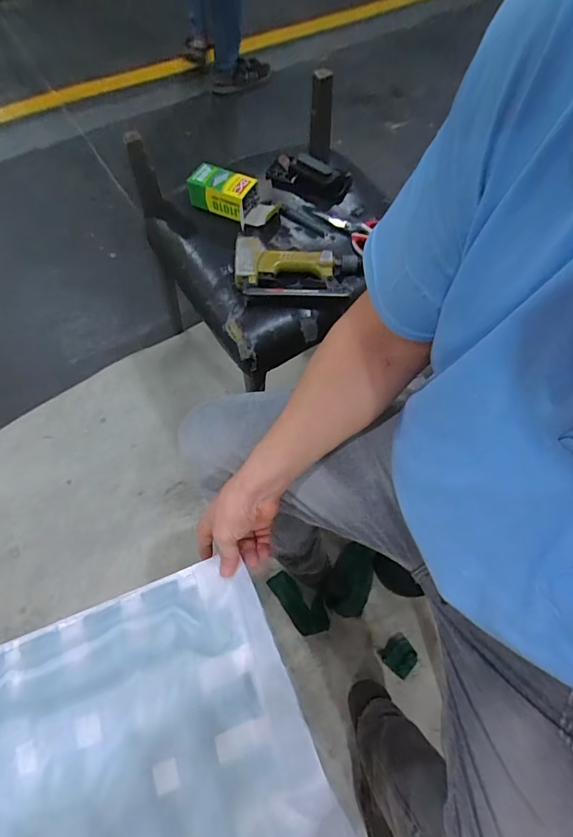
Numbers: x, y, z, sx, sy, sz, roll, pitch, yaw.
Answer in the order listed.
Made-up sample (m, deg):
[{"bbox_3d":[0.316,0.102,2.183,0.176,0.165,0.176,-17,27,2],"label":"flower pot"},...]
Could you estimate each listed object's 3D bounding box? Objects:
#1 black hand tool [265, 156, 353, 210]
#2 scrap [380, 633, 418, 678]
[{"bbox_3d":[0.041,-0.469,0.860,0.161,0.032,0.081,22,64,13],"label":"black hand tool"},{"bbox_3d":[0.233,0.486,0.894,0.066,0.004,0.068,40,75,19],"label":"scrap"}]

